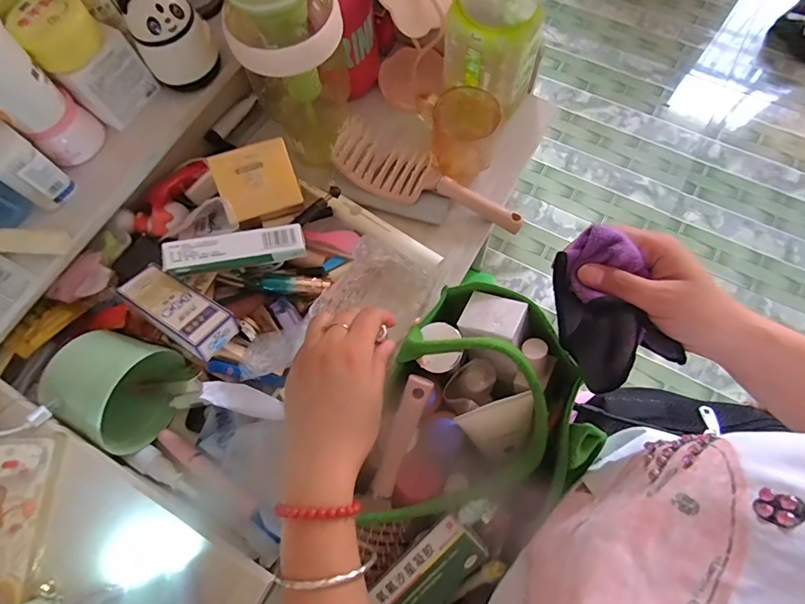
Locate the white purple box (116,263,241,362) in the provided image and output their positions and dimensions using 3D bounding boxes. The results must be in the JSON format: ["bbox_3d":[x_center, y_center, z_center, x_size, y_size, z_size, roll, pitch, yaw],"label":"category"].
[{"bbox_3d":[-0.221,0.003,0.435,0.122,0.023,0.048,32,74,13],"label":"white purple box"}]

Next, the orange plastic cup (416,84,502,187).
[{"bbox_3d":[0.063,-0.197,0.527,0.092,0.070,0.075,7,71,5],"label":"orange plastic cup"}]

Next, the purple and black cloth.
[{"bbox_3d":[0.158,0.004,0.340,0.071,0.052,0.125,-26,112,-7],"label":"purple and black cloth"}]

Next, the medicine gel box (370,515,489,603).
[{"bbox_3d":[0.019,0.235,0.381,0.049,0.021,0.109,42,90,15],"label":"medicine gel box"}]

